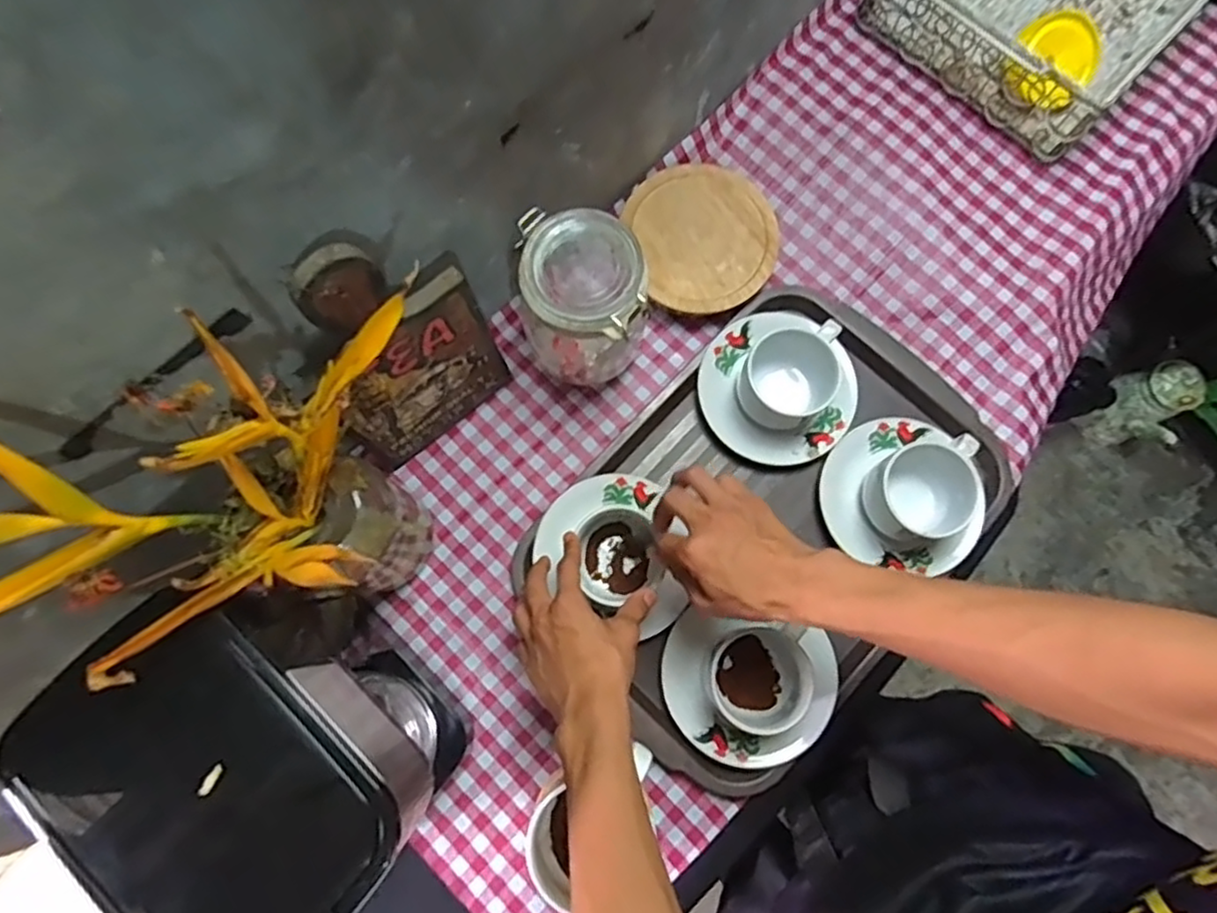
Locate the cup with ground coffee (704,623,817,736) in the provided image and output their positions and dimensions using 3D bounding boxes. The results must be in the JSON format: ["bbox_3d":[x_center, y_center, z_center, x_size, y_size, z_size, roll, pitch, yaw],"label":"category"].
[{"bbox_3d":[0.127,0.188,0.572,0.078,0.062,0.080,0,78,-1],"label":"cup with ground coffee"}]

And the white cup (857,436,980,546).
[{"bbox_3d":[0.286,0.032,0.607,0.104,0.058,0.087,-19,79,-5],"label":"white cup"}]

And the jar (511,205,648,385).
[{"bbox_3d":[-0.021,-0.129,0.583,0.094,0.147,0.093,2,78,0],"label":"jar"}]

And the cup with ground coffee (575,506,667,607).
[{"bbox_3d":[0.008,0.084,0.584,0.062,0.048,0.073,-14,78,-5],"label":"cup with ground coffee"}]

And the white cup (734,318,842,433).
[{"bbox_3d":[0.174,-0.078,0.631,0.104,0.059,0.082,-34,80,-8],"label":"white cup"}]

